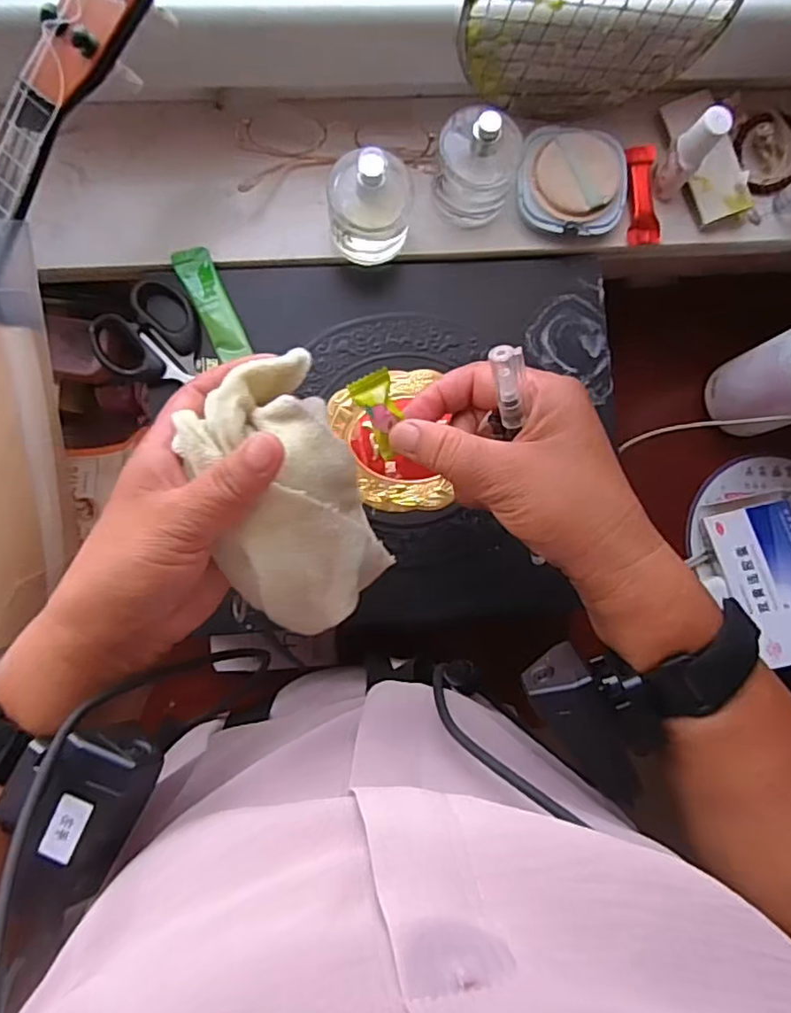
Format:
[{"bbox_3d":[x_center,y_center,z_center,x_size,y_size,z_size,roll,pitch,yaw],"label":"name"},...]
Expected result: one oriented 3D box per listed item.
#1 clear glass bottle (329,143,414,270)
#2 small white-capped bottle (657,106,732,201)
[{"bbox_3d":[-0.015,-0.186,0.378,0.052,0.064,0.045,6,86,-4],"label":"clear glass bottle"},{"bbox_3d":[0.188,-0.224,0.391,0.021,0.054,0.021,40,84,-1],"label":"small white-capped bottle"}]

